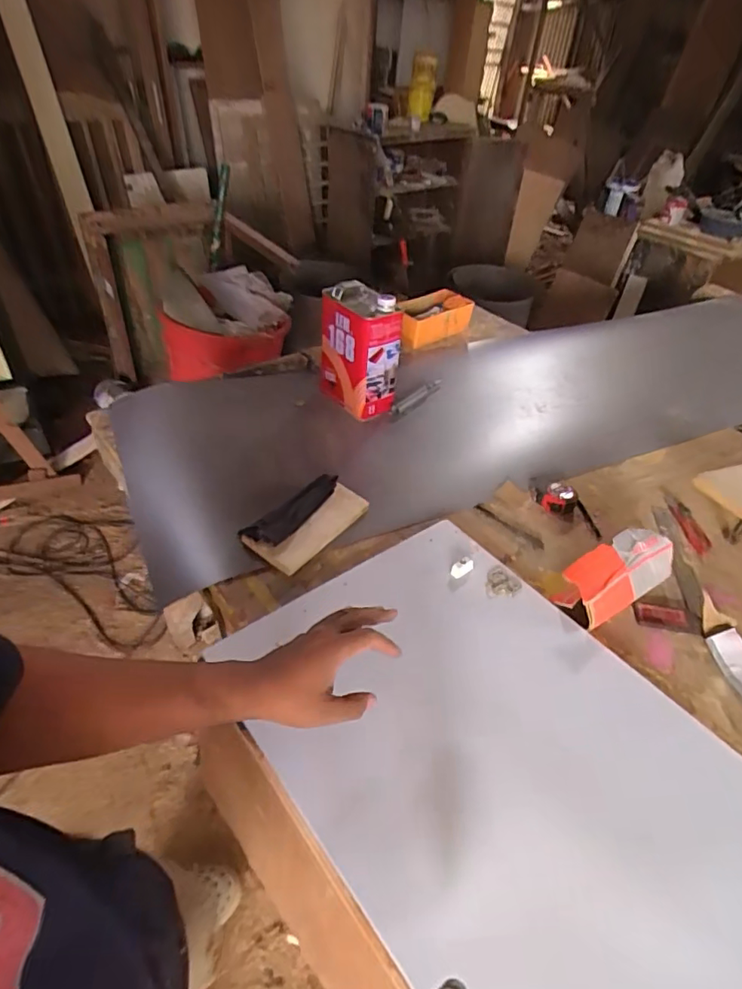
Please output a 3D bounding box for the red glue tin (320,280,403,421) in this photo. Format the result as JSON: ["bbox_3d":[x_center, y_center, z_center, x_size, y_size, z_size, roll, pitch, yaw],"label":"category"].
[{"bbox_3d":[-0.029,-0.314,1.214,0.115,0.243,0.163,-21,47,-26],"label":"red glue tin"}]

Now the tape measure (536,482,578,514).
[{"bbox_3d":[0.354,0.005,1.050,0.078,0.040,0.058,21,44,18],"label":"tape measure"}]

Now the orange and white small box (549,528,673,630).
[{"bbox_3d":[0.388,0.129,0.865,0.215,0.093,0.080,-22,48,-27],"label":"orange and white small box"}]

